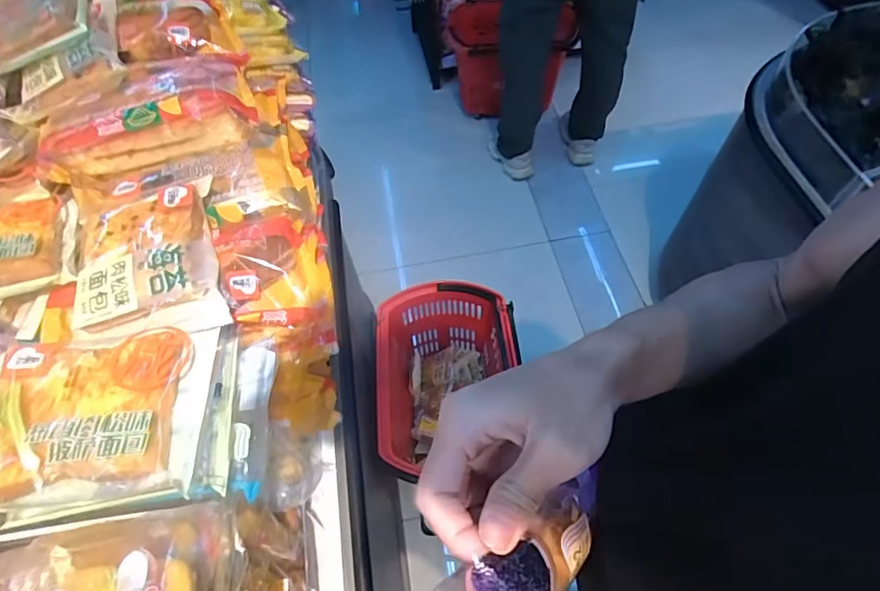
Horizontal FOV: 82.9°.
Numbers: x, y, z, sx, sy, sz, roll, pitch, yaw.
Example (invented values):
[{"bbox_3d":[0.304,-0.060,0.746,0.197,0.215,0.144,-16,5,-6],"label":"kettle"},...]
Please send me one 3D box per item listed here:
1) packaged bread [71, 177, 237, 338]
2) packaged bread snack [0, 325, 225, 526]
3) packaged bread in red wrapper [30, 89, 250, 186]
[{"bbox_3d":[-0.223,-0.030,0.375,0.102,0.027,0.132,-16,59,-7],"label":"packaged bread"},{"bbox_3d":[-0.208,0.068,0.295,0.132,0.022,0.106,-6,59,-1],"label":"packaged bread snack"},{"bbox_3d":[-0.263,-0.146,0.451,0.180,0.050,0.038,-17,59,-8],"label":"packaged bread in red wrapper"}]

